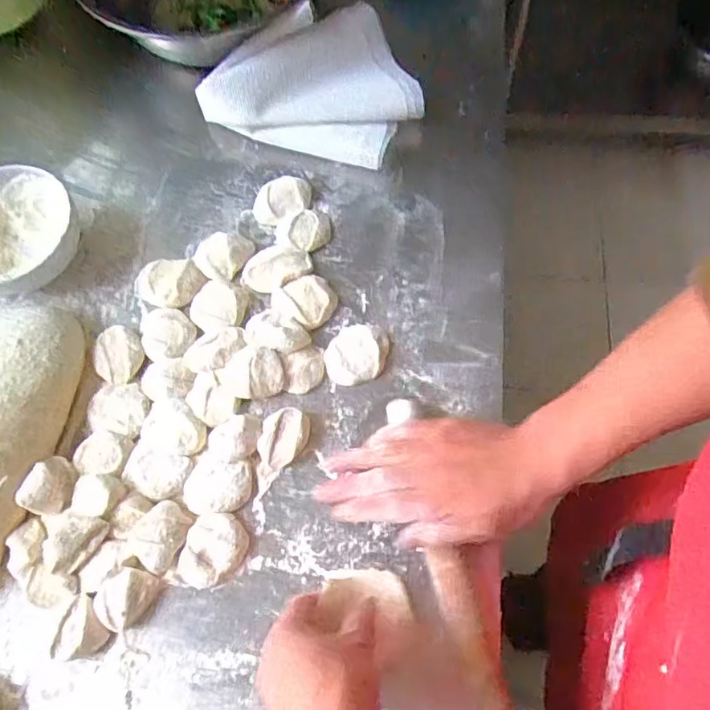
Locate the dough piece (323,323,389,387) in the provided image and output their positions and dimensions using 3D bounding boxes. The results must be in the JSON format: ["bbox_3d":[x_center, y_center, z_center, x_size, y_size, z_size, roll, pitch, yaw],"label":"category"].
[{"bbox_3d":[0.001,-0.002,0.477,0.050,0.017,0.054,5,68,4],"label":"dough piece"}]

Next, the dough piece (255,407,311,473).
[{"bbox_3d":[-0.057,0.065,0.453,0.032,0.016,0.049,30,72,13],"label":"dough piece"}]

